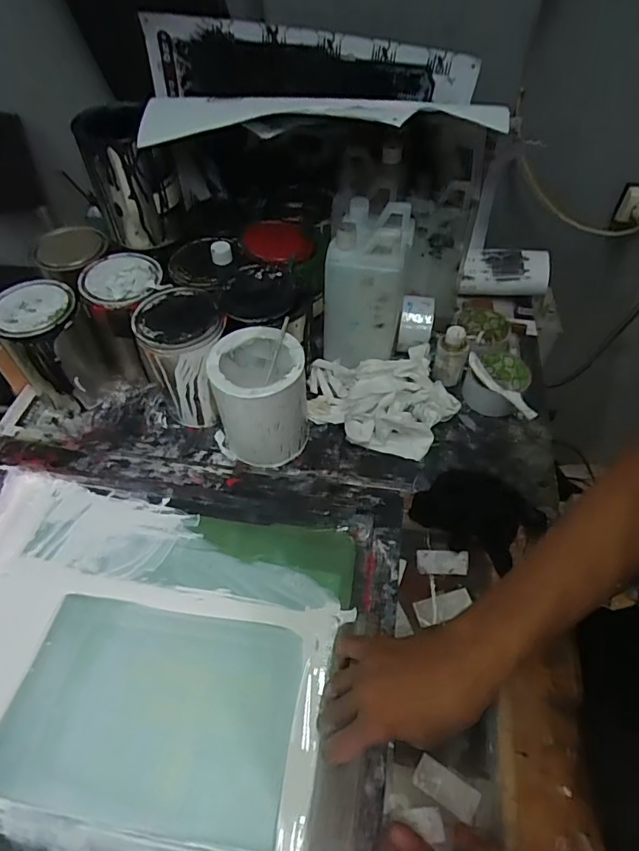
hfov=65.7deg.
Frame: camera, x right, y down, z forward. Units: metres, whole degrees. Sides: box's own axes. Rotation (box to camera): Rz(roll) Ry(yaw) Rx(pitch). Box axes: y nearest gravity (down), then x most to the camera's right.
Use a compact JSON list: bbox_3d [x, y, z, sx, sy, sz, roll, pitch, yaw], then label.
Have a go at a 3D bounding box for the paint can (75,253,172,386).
[{"bbox_3d":[-0.257,-0.143,0.696,0.121,0.168,0.121,0,53,1],"label":"paint can"}]

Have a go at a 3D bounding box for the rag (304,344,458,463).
[{"bbox_3d":[0.083,-0.046,0.677,0.199,0.066,0.143,9,54,7],"label":"rag"}]

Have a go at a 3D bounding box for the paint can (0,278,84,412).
[{"bbox_3d":[-0.357,-0.102,0.669,0.099,0.150,0.108,0,53,1],"label":"paint can"}]

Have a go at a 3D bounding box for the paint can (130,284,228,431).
[{"bbox_3d":[-0.166,-0.085,0.647,0.099,0.160,0.105,0,53,1],"label":"paint can"}]

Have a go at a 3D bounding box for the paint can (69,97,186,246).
[{"bbox_3d":[-0.239,-0.315,0.636,0.099,0.150,0.099,0,53,1],"label":"paint can"}]

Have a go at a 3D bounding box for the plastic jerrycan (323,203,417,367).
[{"bbox_3d":[0.062,-0.184,0.650,0.093,0.181,0.120,11,54,9],"label":"plastic jerrycan"}]

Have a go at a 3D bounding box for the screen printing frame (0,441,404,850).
[{"bbox_3d":[-0.182,0.217,0.495,0.498,0.037,0.400,7,54,7],"label":"screen printing frame"}]

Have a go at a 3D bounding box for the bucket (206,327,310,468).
[{"bbox_3d":[-0.071,-0.035,0.620,0.105,0.142,0.115,0,53,1],"label":"bucket"}]

